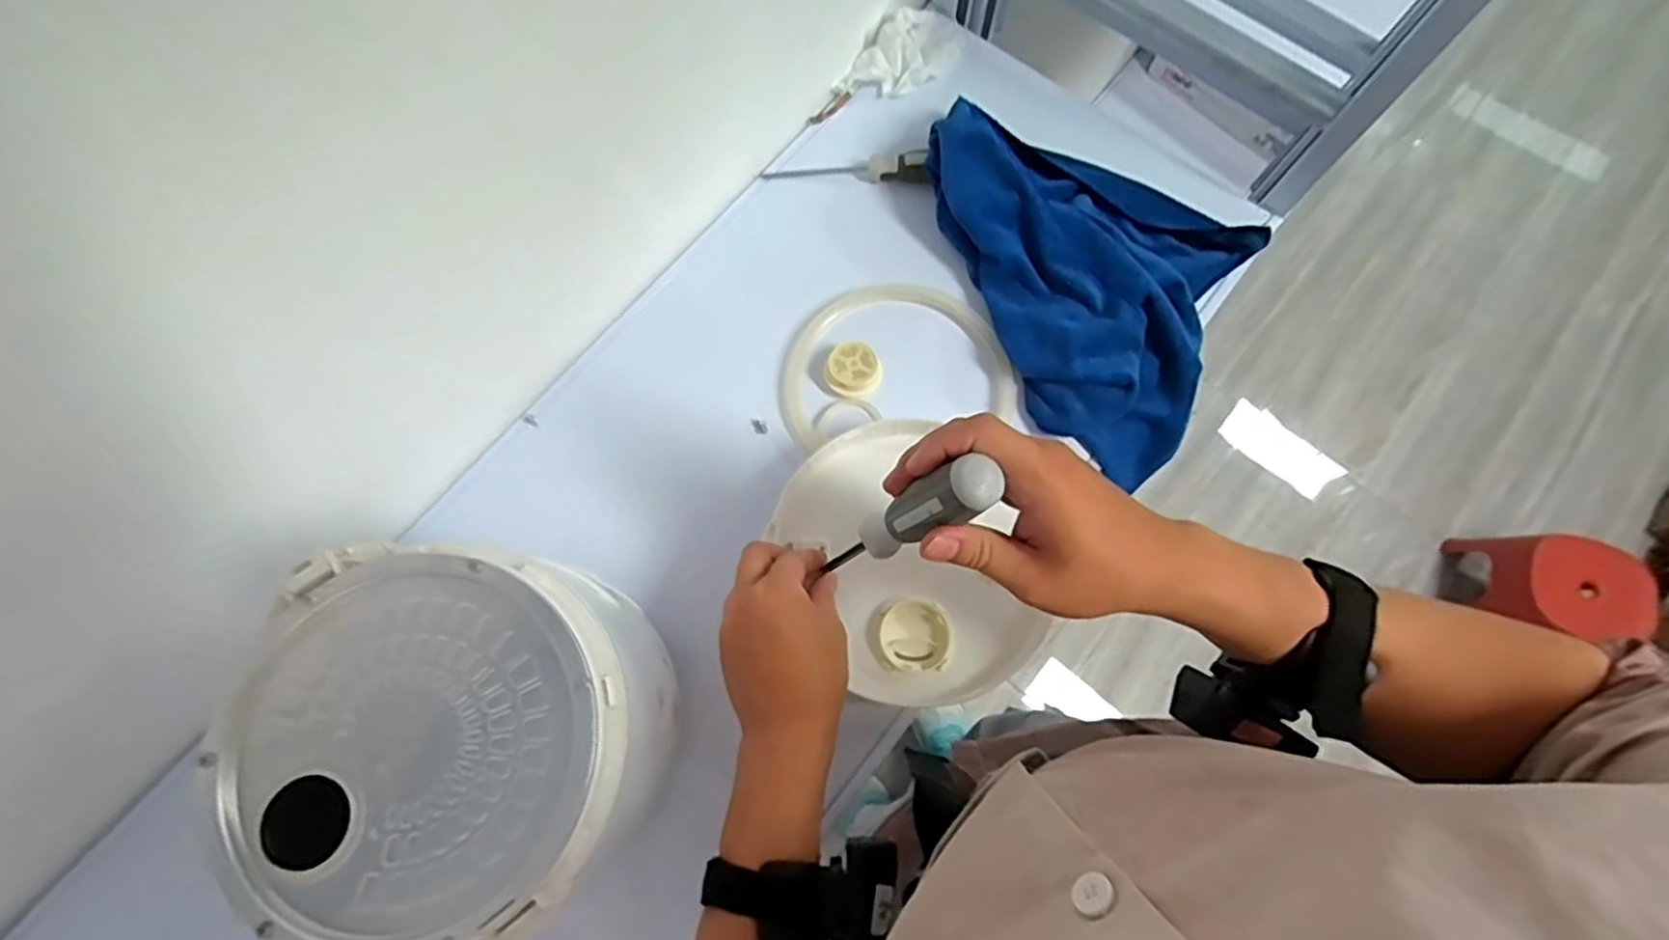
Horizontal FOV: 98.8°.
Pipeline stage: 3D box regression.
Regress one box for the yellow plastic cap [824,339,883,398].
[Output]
[{"bbox_3d":[0.016,-0.083,0.598,0.043,0.023,0.046,0,74,1],"label":"yellow plastic cap"}]

